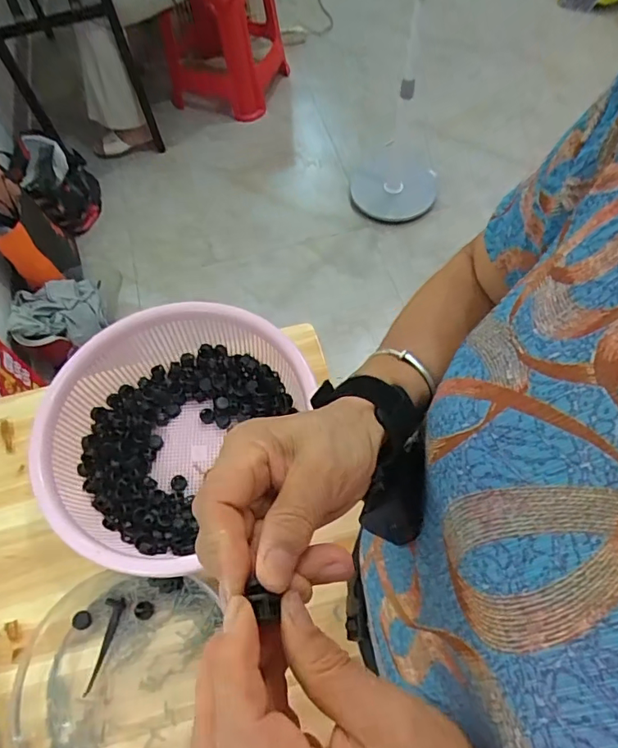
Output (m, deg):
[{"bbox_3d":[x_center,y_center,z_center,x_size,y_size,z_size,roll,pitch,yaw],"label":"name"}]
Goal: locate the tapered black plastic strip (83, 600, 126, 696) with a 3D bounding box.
[{"bbox_3d":[-0.201,0.266,0.506,0.019,0.012,0.086,8,63,8],"label":"tapered black plastic strip"}]

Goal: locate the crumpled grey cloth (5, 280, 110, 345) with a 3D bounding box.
[{"bbox_3d":[-0.725,-0.186,1.506,0.258,0.082,0.255,-14,62,-4],"label":"crumpled grey cloth"}]

